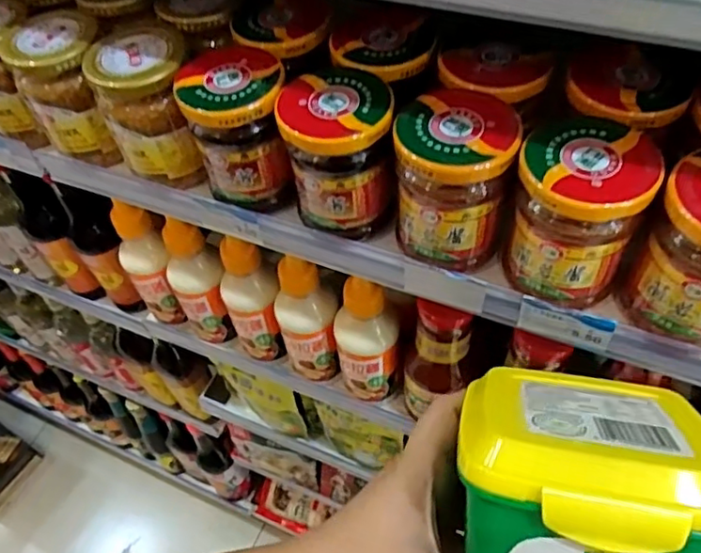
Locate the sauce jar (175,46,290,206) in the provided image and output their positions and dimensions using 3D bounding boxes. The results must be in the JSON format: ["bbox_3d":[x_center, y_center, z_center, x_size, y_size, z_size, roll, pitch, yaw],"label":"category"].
[{"bbox_3d":[-0.068,-0.092,0.378,0.059,0.079,0.054,-3,53,4],"label":"sauce jar"}]

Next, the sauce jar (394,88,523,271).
[{"bbox_3d":[0.058,-0.054,0.342,0.060,0.082,0.063,-3,53,4],"label":"sauce jar"}]

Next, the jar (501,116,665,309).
[{"bbox_3d":[0.118,-0.032,0.318,0.062,0.082,0.057,-3,53,4],"label":"jar"}]

